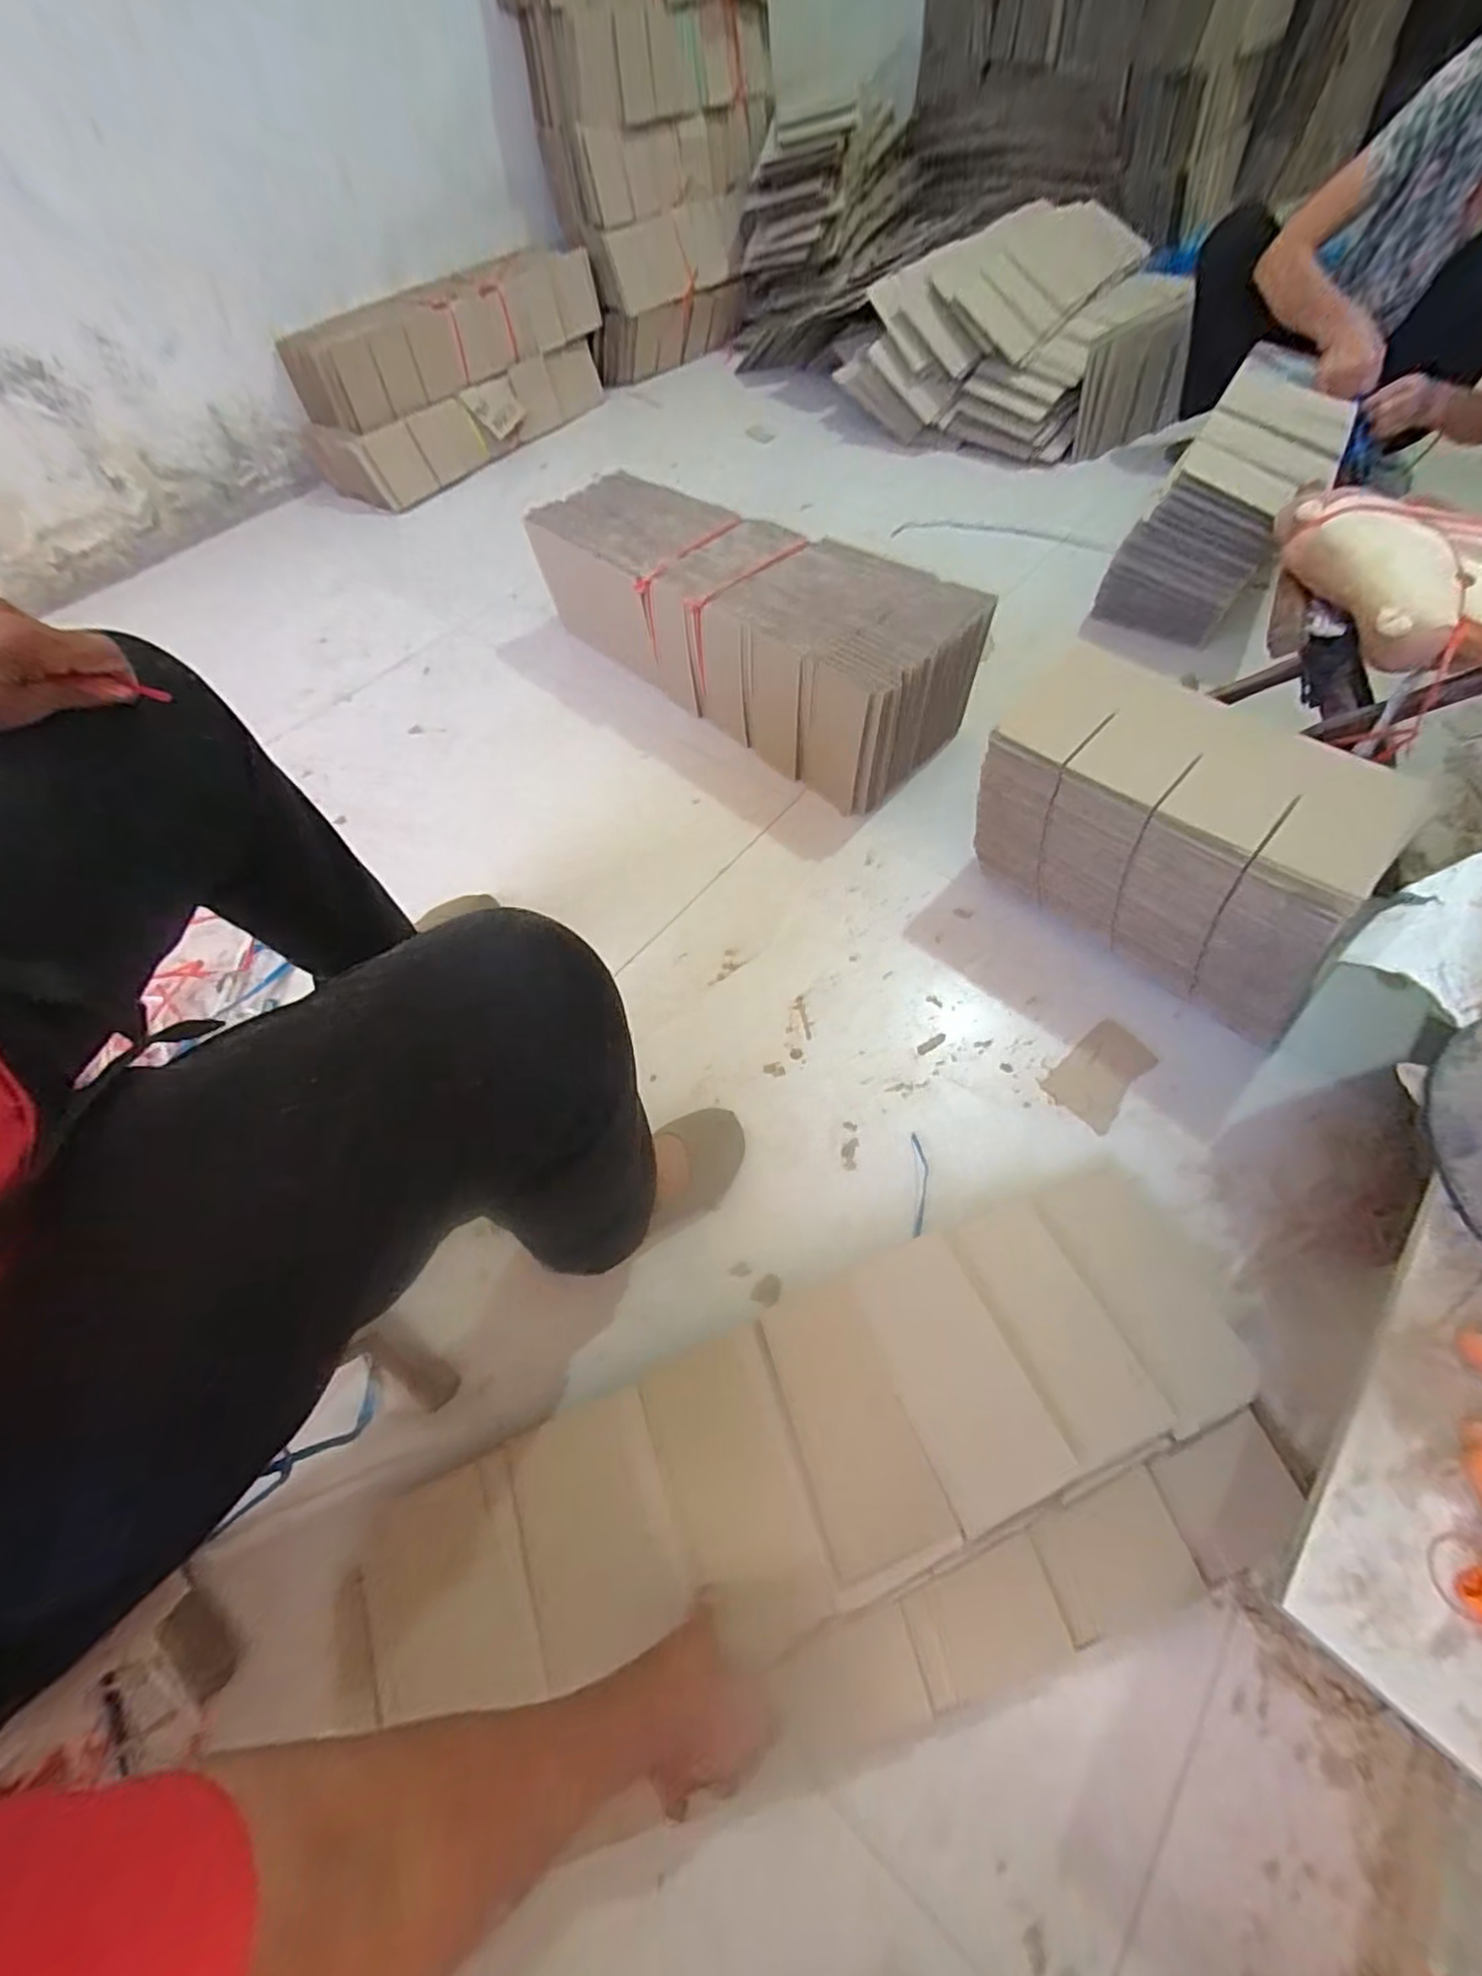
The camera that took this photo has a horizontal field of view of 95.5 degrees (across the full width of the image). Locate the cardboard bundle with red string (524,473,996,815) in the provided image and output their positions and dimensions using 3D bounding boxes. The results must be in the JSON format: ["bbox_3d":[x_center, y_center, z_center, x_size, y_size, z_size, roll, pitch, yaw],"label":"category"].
[{"bbox_3d":[0.011,-0.559,1.043,0.679,0.209,0.246,36,67,22],"label":"cardboard bundle with red string"}]

